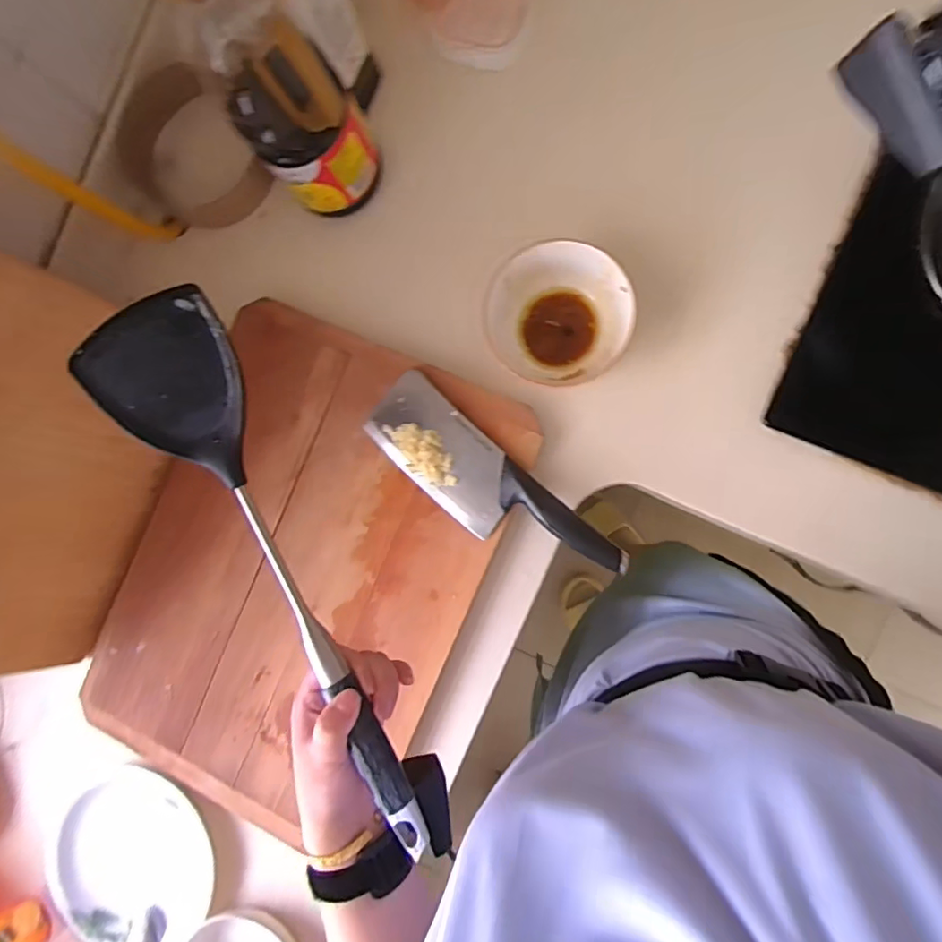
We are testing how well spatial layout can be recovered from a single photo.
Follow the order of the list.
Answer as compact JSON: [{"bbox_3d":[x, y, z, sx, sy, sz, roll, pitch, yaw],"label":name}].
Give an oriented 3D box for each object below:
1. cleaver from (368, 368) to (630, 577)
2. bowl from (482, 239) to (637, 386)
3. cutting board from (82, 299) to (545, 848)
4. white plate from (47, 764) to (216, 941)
[{"bbox_3d":[0.014,0.017,0.519,0.260,0.022,0.080,42,95,8],"label":"cleaver"},{"bbox_3d":[0.082,-0.139,0.520,0.126,0.081,0.115,0,88,9],"label":"bowl"},{"bbox_3d":[-0.168,0.097,0.554,0.338,0.022,0.464,25,92,9],"label":"cutting board"},{"bbox_3d":[-0.347,0.407,0.580,0.174,0.035,0.173,0,88,9],"label":"white plate"}]

